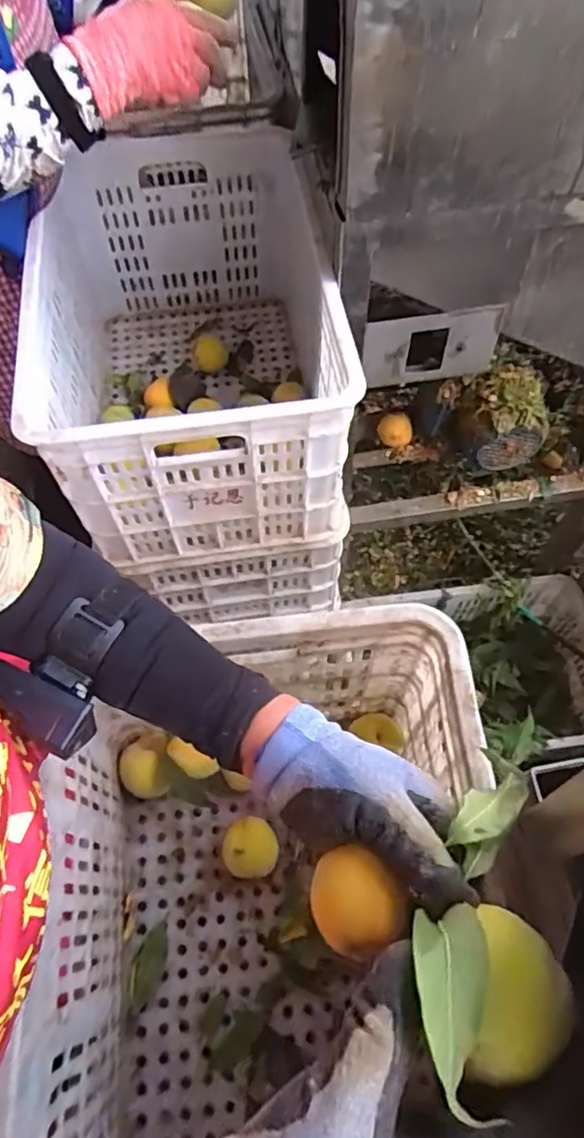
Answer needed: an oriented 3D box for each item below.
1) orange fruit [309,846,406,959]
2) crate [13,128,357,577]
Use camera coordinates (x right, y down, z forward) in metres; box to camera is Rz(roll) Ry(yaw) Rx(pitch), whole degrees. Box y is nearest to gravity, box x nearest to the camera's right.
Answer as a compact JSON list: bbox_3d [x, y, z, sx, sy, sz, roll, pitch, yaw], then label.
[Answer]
[{"bbox_3d":[0.031,0.170,0.312,0.041,0.044,0.043,-25,65,-11],"label":"orange fruit"},{"bbox_3d":[-0.130,-0.316,0.846,0.353,0.286,0.536,-5,63,-2],"label":"crate"}]

